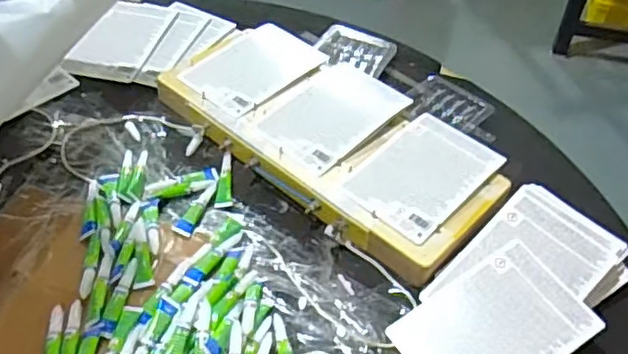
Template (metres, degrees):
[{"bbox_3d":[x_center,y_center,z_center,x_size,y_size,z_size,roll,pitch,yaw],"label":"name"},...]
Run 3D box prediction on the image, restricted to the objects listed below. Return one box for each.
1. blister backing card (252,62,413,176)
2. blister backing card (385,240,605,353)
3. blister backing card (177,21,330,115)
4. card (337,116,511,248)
[{"bbox_3d":[0.023,-0.083,0.768,0.124,0.009,0.170,34,52,27],"label":"blister backing card"},{"bbox_3d":[0.170,0.142,0.602,0.171,0.005,0.115,-31,56,-13],"label":"blister backing card"},{"bbox_3d":[-0.072,-0.143,0.822,0.114,0.007,0.170,32,52,22],"label":"blister backing card"},{"bbox_3d":[0.120,-0.004,0.706,0.112,0.006,0.163,35,58,27],"label":"card"}]

